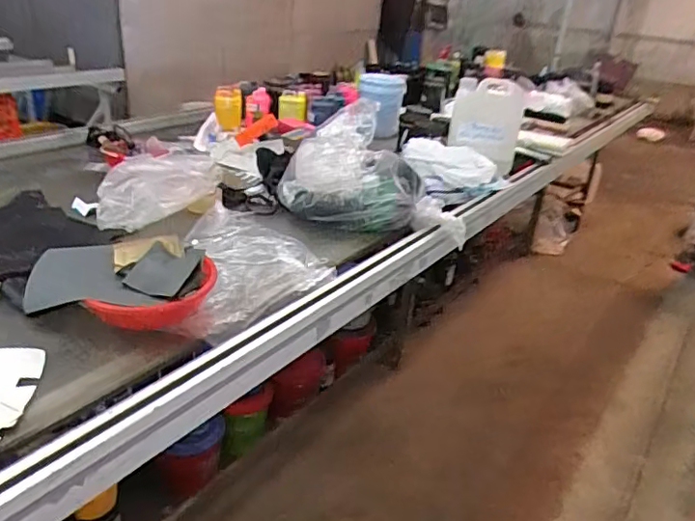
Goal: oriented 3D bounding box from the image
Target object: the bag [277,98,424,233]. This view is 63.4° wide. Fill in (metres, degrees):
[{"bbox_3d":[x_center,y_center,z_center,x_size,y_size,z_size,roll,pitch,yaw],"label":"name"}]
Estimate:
[{"bbox_3d":[0.026,-0.276,1.640,0.400,0.280,0.290,11,28,13],"label":"bag"}]

